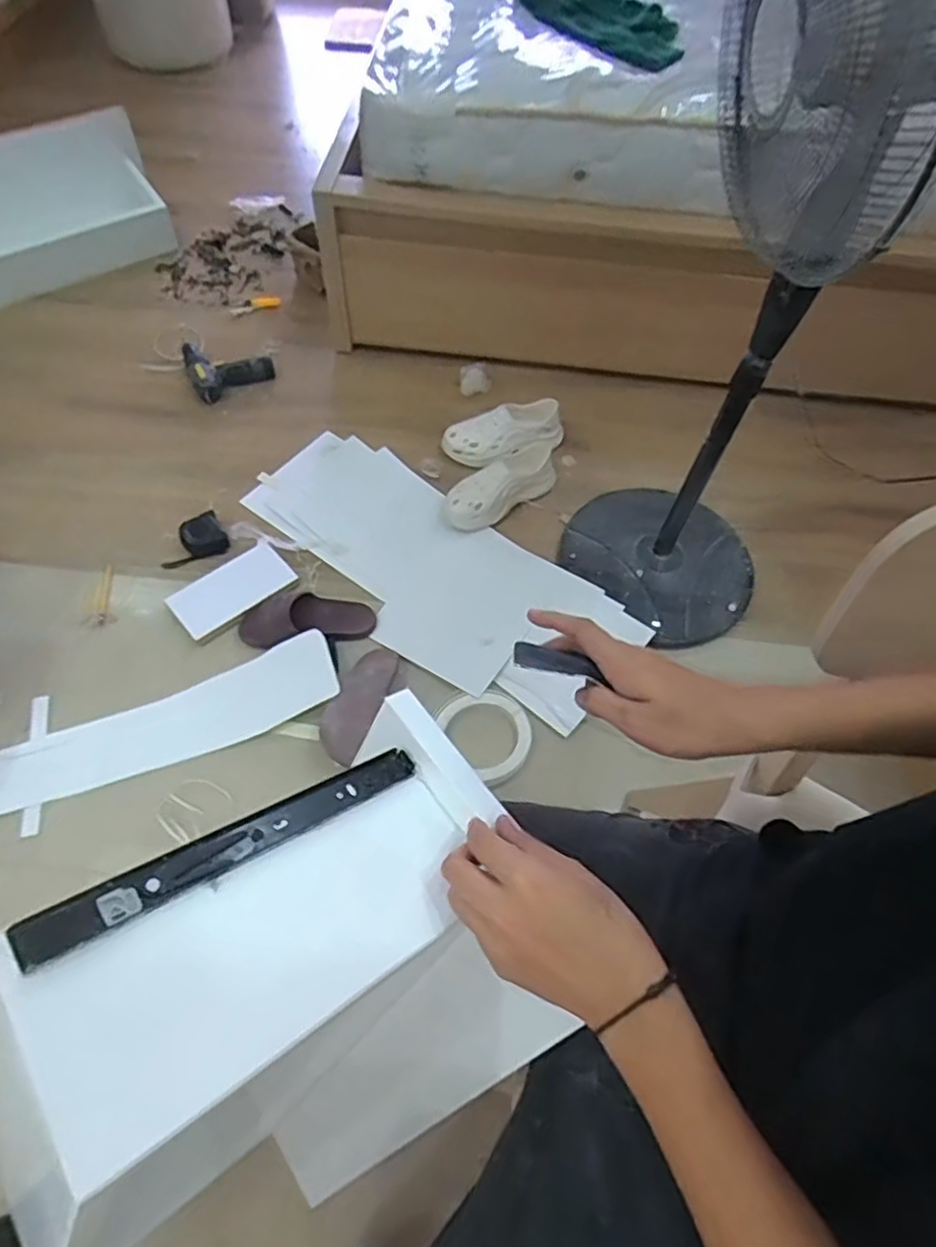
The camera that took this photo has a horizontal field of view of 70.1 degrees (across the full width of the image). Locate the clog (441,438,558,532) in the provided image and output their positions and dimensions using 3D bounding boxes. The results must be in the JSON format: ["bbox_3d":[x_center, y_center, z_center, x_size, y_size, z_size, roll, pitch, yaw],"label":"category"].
[{"bbox_3d":[0.077,-0.291,1.414,0.286,0.074,0.099,-31,65,-19],"label":"clog"}]

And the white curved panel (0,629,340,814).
[{"bbox_3d":[-0.509,0.167,1.114,0.579,0.064,0.128,-18,62,-13],"label":"white curved panel"}]

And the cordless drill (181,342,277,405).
[{"bbox_3d":[-0.588,-0.628,1.606,0.181,0.051,0.187,-29,64,-18],"label":"cordless drill"}]

